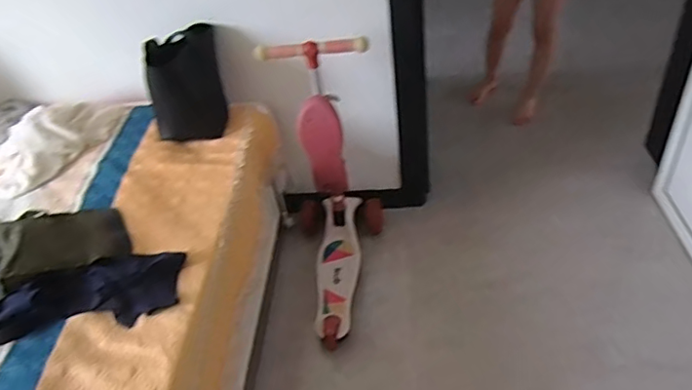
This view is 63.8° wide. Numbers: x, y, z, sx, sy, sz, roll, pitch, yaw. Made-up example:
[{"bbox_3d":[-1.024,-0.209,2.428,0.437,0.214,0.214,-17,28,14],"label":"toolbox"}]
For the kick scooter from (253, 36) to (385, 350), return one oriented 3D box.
[{"bbox_3d":[-0.052,-0.012,1.450,0.256,0.683,0.495,-4,41,7],"label":"kick scooter"}]

